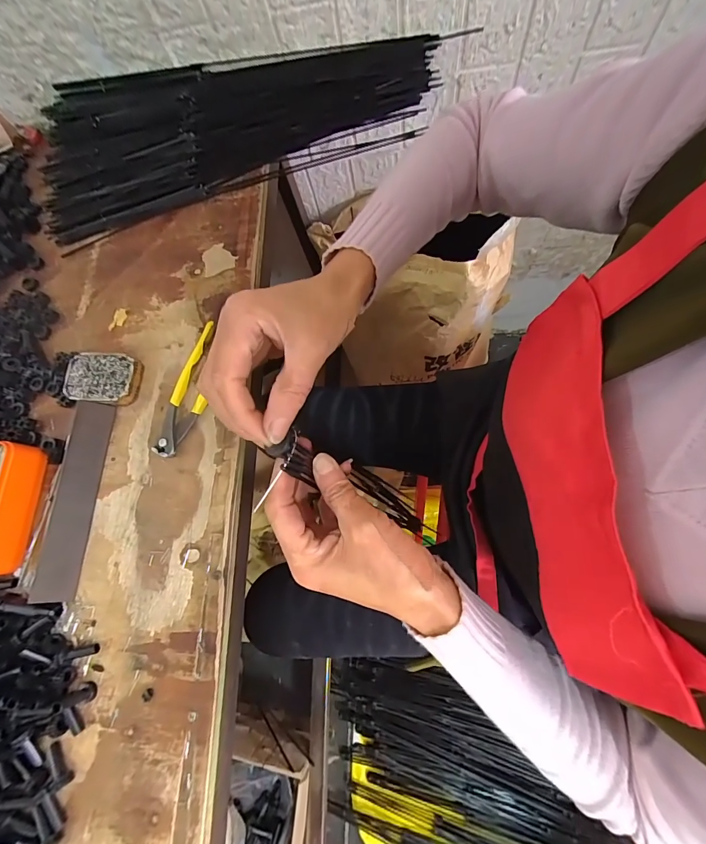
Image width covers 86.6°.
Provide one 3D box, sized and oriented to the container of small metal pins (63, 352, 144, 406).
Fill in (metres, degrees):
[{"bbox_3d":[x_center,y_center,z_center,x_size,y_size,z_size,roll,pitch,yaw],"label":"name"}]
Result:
[{"bbox_3d":[-0.303,-0.053,0.455,0.087,0.018,0.062,3,75,9],"label":"container of small metal pins"}]

